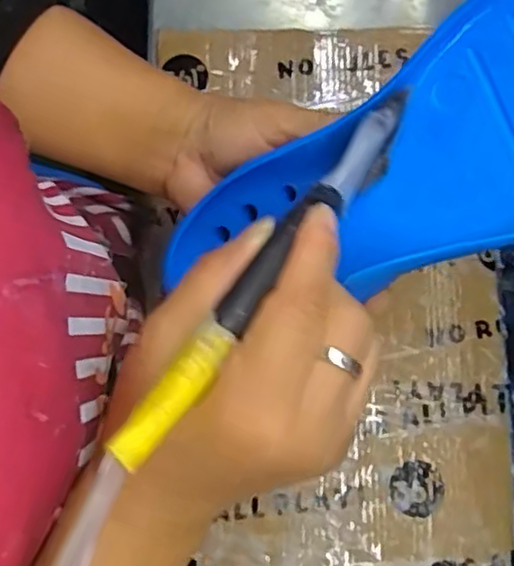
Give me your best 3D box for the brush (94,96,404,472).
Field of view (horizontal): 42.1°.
[{"bbox_3d":[0.008,-0.010,0.225,0.013,0.015,0.167,34,60,7],"label":"brush"}]

